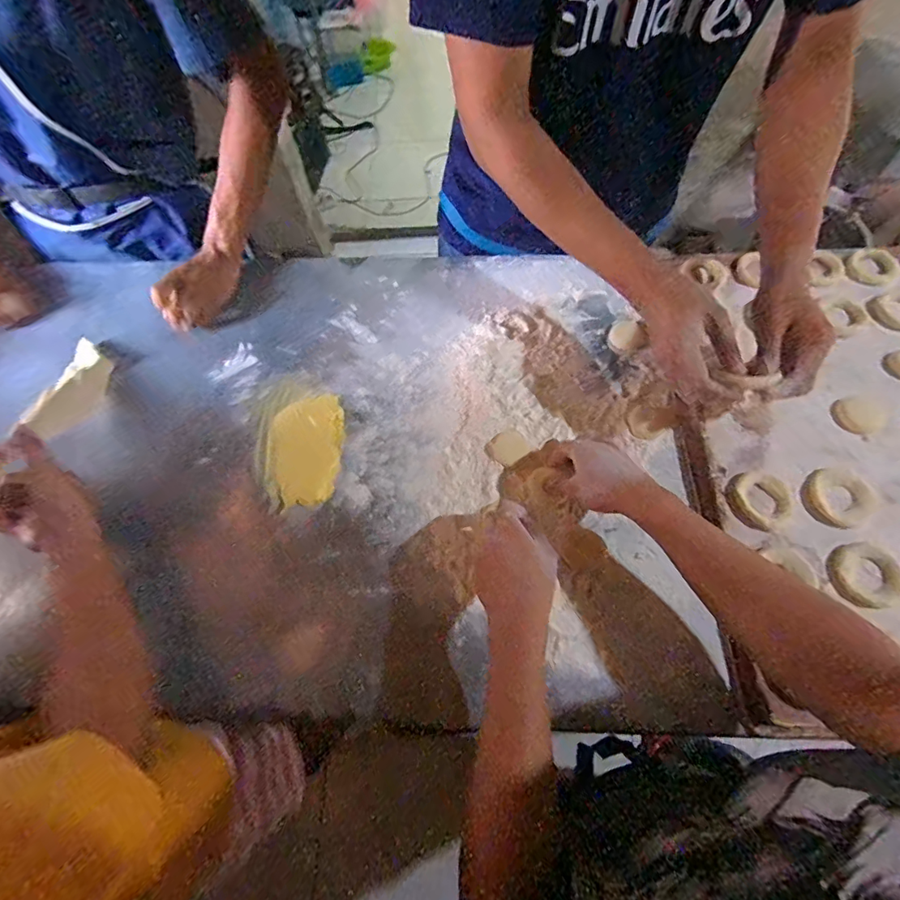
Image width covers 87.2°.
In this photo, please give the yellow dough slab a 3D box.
[{"bbox_3d":[-0.185,-0.001,0.600,0.091,0.009,0.144,-1,67,1],"label":"yellow dough slab"}]

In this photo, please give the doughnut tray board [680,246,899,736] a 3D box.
[{"bbox_3d":[0.513,-0.007,0.561,0.441,0.052,0.602,2,65,4],"label":"doughnut tray board"}]

